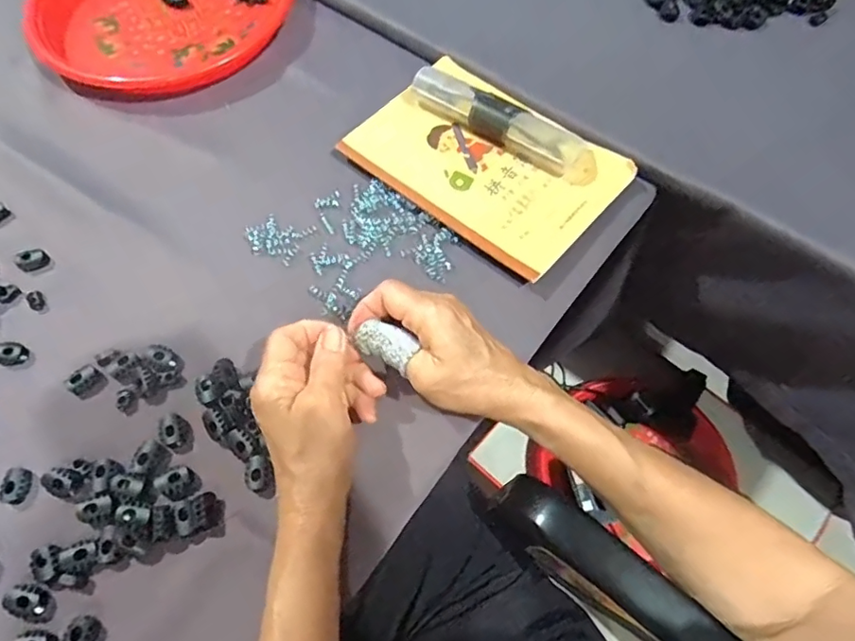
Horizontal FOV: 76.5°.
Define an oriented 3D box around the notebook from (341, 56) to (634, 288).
[{"bbox_3d":[0.047,-0.134,0.446,0.204,0.014,0.138,37,70,19],"label":"notebook"}]

